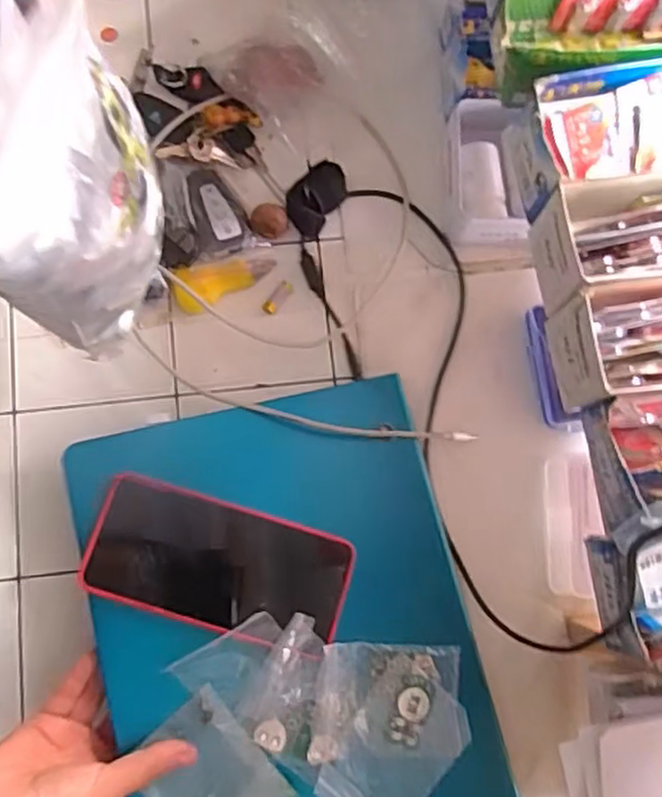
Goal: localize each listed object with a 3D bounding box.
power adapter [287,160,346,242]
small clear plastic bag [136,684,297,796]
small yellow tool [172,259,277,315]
[{"bbox_3d":[-0.011,-0.158,0.536,0.032,0.025,0.058,32,80,5],"label":"power adapter"},{"bbox_3d":[-0.071,0.231,0.412,0.066,0.005,0.089,-39,78,-16],"label":"small clear plastic bag"},{"bbox_3d":[-0.082,-0.091,0.530,0.080,0.019,0.031,-20,80,-5],"label":"small yellow tool"}]

